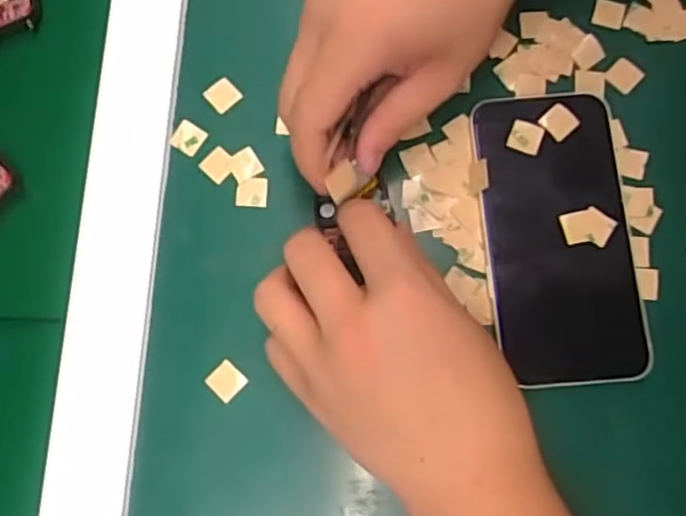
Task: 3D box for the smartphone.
[{"bbox_3d":[0.107,-0.012,0.327,0.073,0.011,0.144,-4,79,0],"label":"smartphone"}]

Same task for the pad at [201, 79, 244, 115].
[{"bbox_3d":[-0.064,-0.087,0.349,0.016,0.004,0.016,-44,81,-7],"label":"pad"}]

